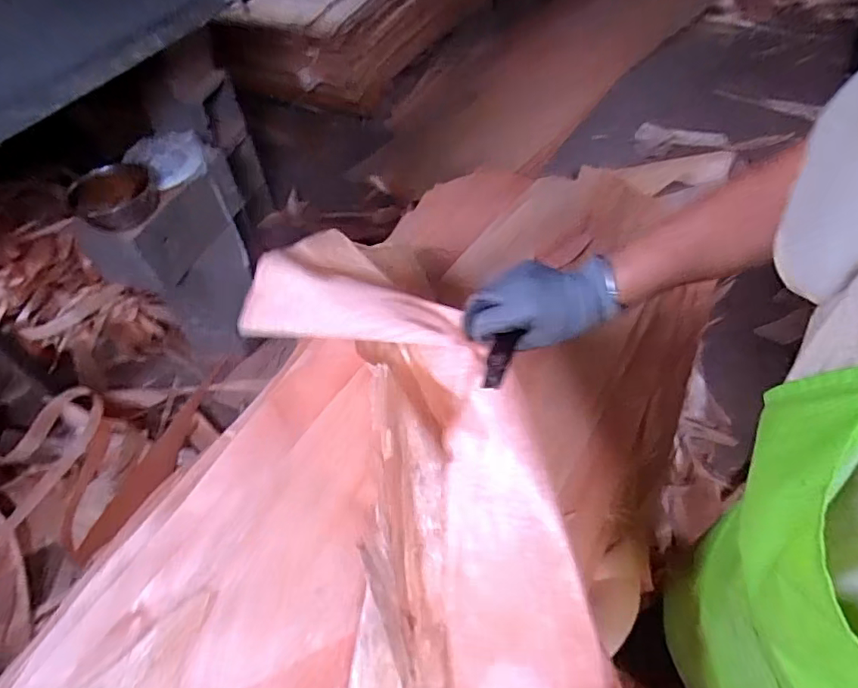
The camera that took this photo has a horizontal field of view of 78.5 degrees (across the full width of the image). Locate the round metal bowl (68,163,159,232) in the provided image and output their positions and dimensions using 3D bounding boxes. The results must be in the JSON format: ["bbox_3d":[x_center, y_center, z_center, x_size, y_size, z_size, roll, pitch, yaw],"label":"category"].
[{"bbox_3d":[-0.701,-0.327,1.180,0.179,0.075,0.182,-33,56,-20],"label":"round metal bowl"}]

